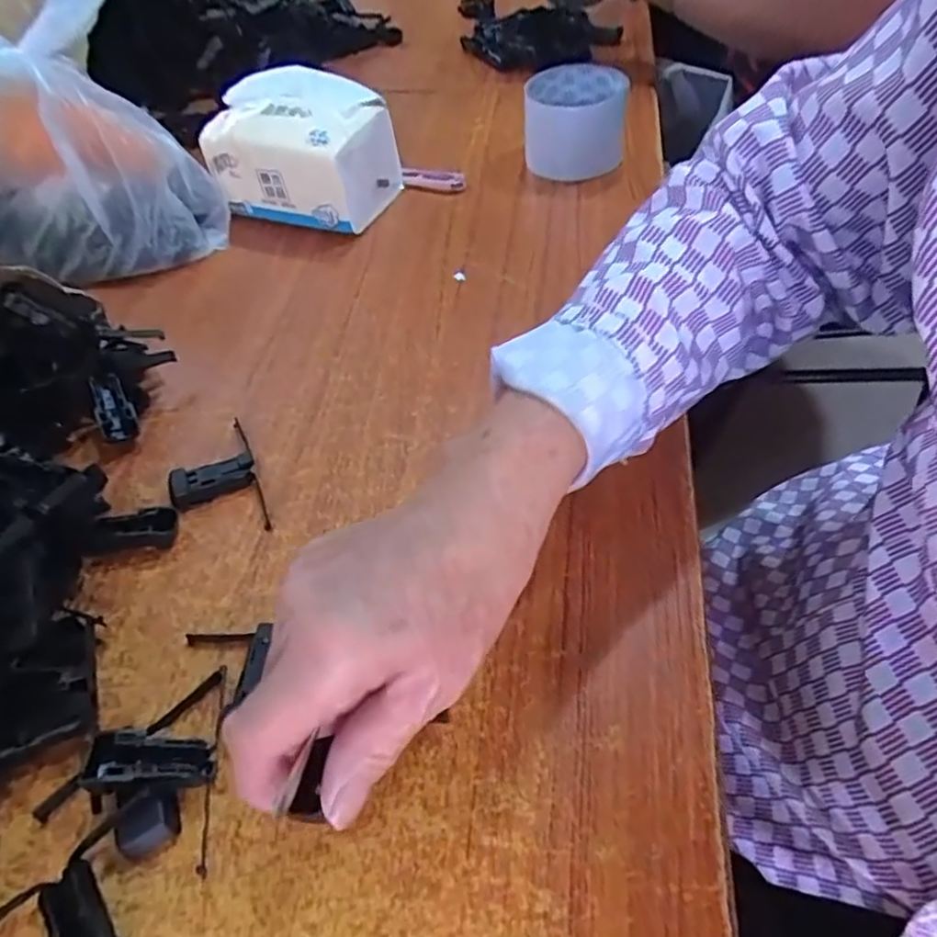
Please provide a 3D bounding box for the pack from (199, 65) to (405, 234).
[{"bbox_3d":[-0.134,-0.267,0.538,0.135,0.092,0.106,13,53,15],"label":"pack"}]

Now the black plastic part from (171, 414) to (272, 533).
[{"bbox_3d":[-0.145,0.004,0.366,0.046,0.016,0.081,-18,51,-10],"label":"black plastic part"}]

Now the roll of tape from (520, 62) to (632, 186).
[{"bbox_3d":[0.092,-0.298,0.555,0.086,0.065,0.085,0,51,5],"label":"roll of tape"}]

